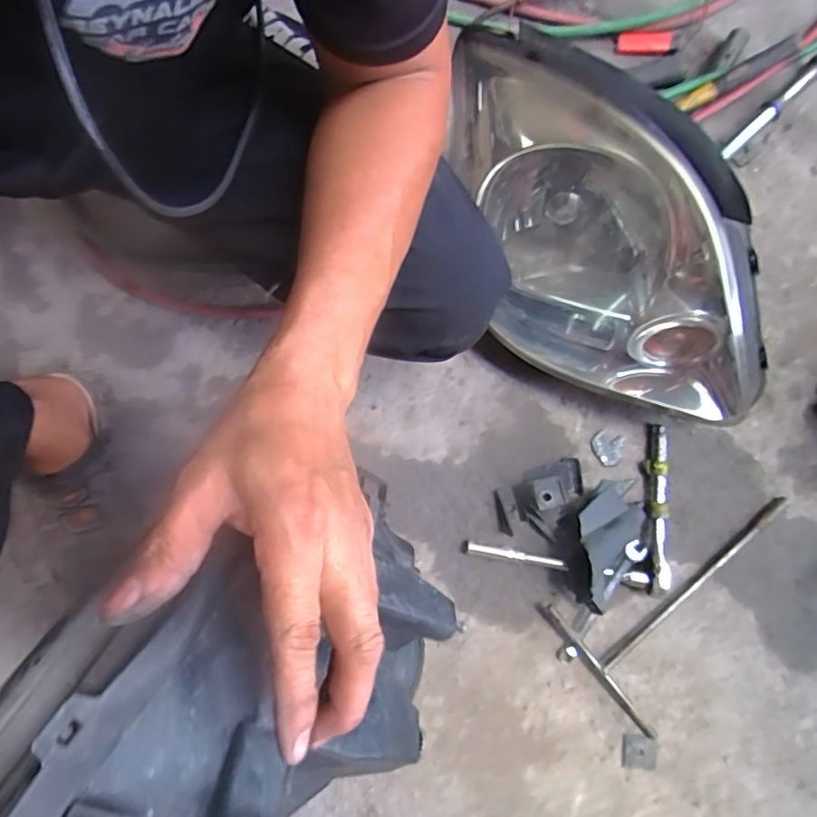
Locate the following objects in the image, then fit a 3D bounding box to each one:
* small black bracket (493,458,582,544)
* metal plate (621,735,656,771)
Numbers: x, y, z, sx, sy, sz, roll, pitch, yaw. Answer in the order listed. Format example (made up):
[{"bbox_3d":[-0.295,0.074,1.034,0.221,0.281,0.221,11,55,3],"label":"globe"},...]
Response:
[{"bbox_3d":[0.155,0.107,0.621,0.109,0.030,0.077,-20,79,-5],"label":"small black bracket"},{"bbox_3d":[0.251,0.374,0.599,0.035,0.004,0.034,5,78,0],"label":"metal plate"}]

